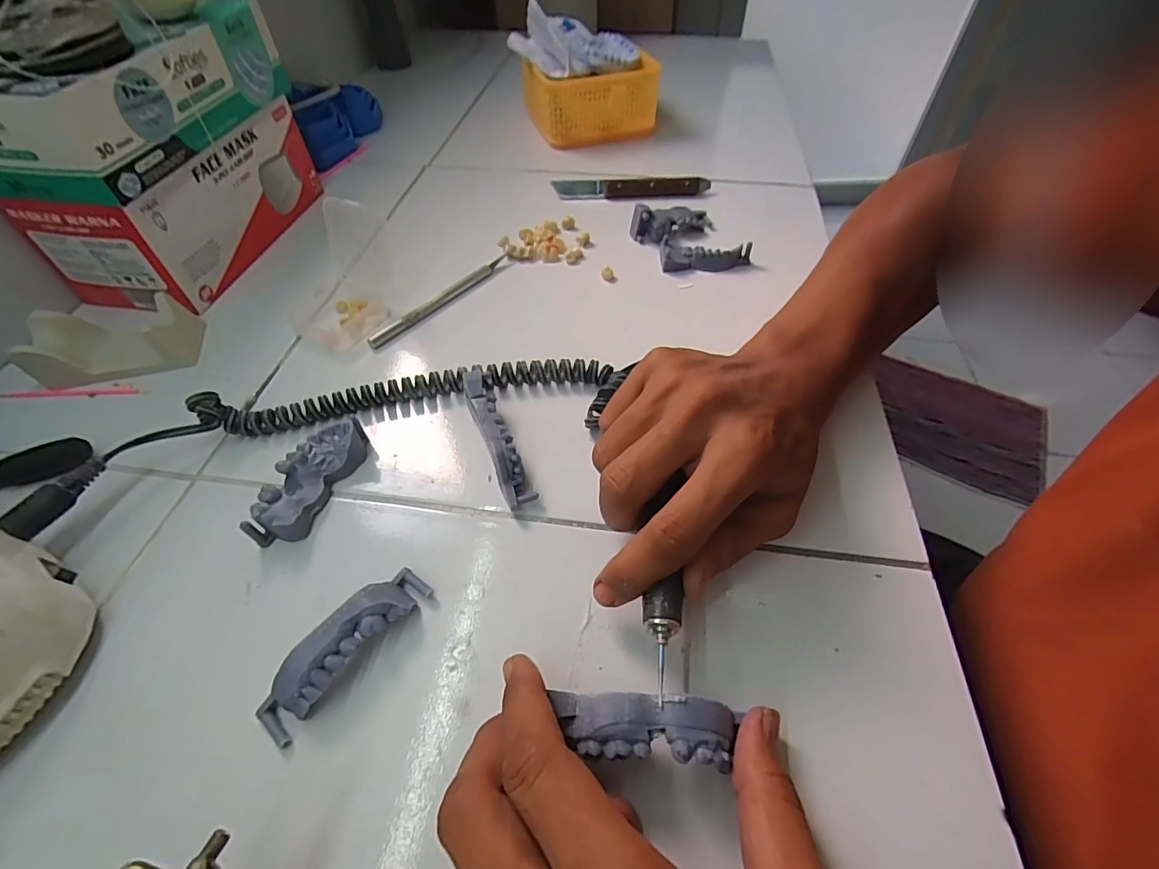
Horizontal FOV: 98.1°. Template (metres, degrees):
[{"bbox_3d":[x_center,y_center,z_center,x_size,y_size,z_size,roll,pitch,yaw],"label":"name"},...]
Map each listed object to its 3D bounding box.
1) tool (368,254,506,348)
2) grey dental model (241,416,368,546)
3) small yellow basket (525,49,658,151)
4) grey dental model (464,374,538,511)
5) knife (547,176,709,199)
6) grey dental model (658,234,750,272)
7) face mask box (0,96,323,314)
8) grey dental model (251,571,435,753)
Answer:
[{"bbox_3d":[-0.104,-0.105,0.389,0.008,0.011,0.135,32,58,23],"label":"tool"},{"bbox_3d":[-0.150,0.025,0.278,0.028,0.023,0.077,16,53,12],"label":"grey dental model"},{"bbox_3d":[0.012,-0.371,0.559,0.142,0.064,0.063,-15,52,-11],"label":"small yellow basket"},{"bbox_3d":[-0.048,0.002,0.290,0.017,0.029,0.084,-19,54,-15],"label":"grey dental model"},{"bbox_3d":[0.051,-0.239,0.488,0.148,0.018,0.022,1,52,0],"label":"knife"},{"bbox_3d":[0.104,-0.150,0.419,0.074,0.017,0.030,-1,52,-1],"label":"grey dental model"},{"bbox_3d":[-0.313,-0.199,0.408,0.095,0.077,0.204,11,52,8],"label":"face mask box"},{"bbox_3d":[-0.104,0.093,0.223,0.021,0.023,0.081,33,59,23],"label":"grey dental model"}]

